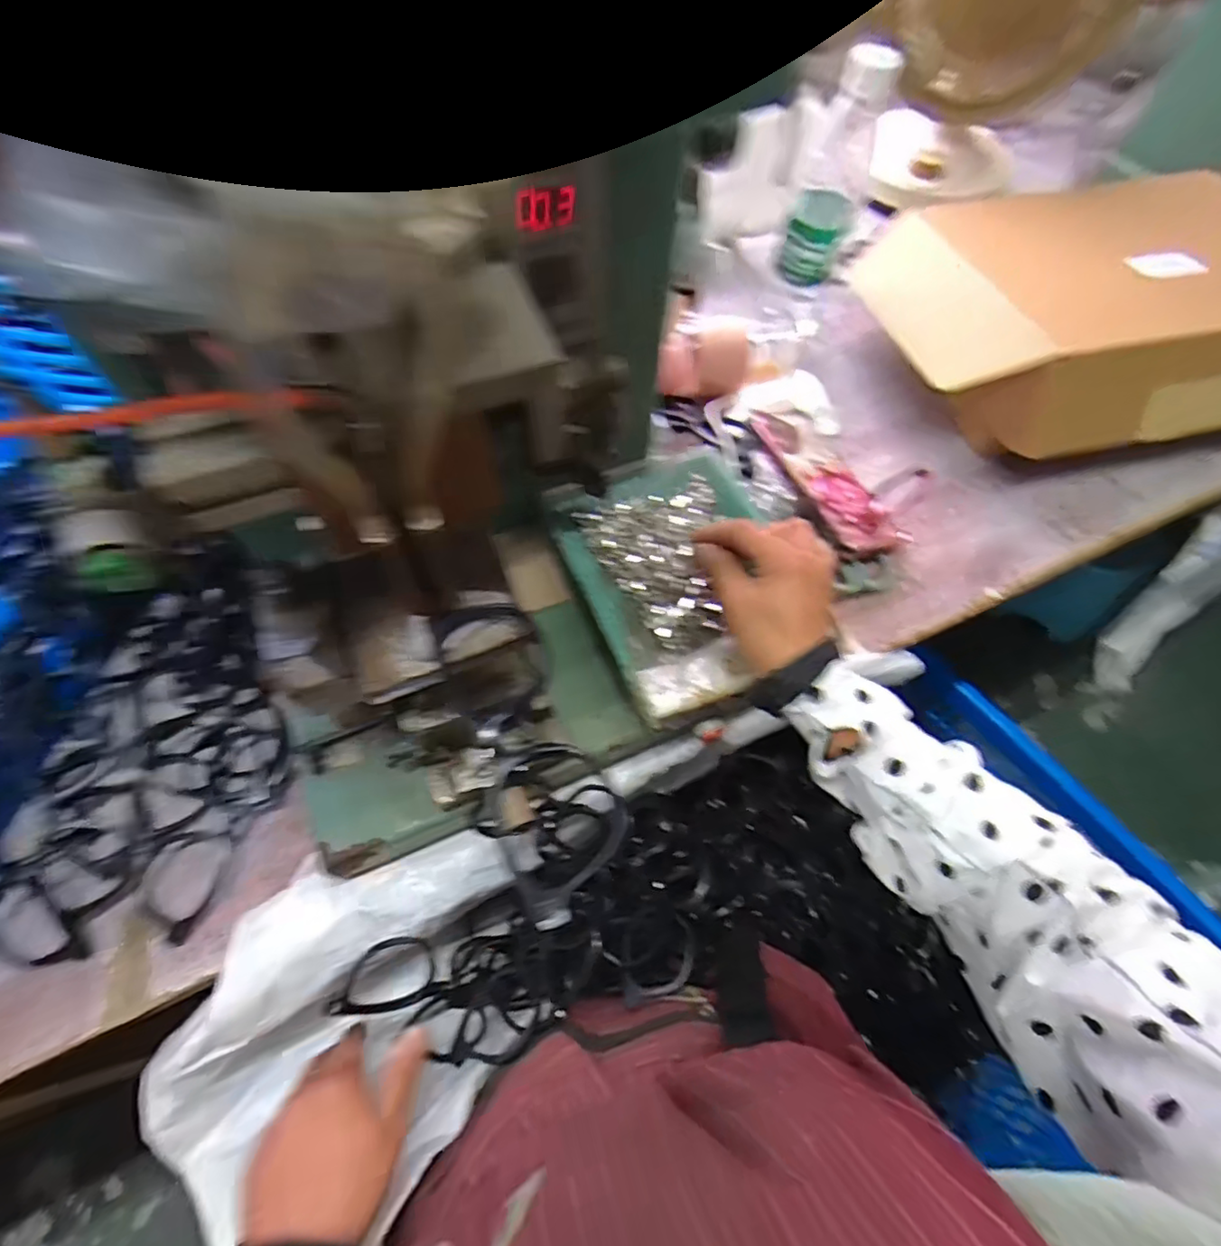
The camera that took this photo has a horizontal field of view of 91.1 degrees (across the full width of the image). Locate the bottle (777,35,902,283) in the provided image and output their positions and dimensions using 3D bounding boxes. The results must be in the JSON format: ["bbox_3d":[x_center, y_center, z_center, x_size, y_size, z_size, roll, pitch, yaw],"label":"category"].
[{"bbox_3d":[0.197,-0.389,0.526,0.063,0.169,0.056,17,64,7],"label":"bottle"}]

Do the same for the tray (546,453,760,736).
[{"bbox_3d":[0.054,-0.036,0.427,0.149,0.019,0.185,-21,66,-12],"label":"tray"}]

